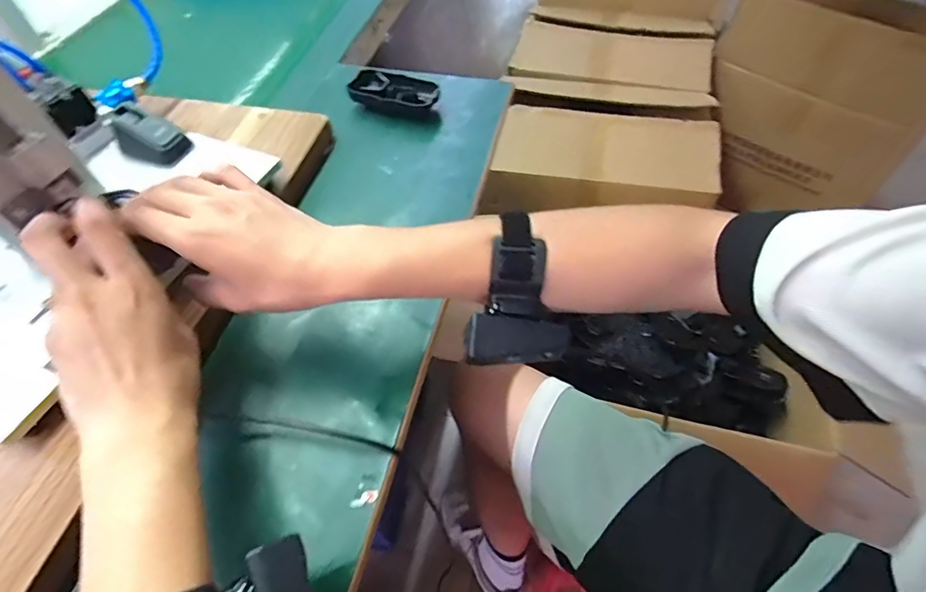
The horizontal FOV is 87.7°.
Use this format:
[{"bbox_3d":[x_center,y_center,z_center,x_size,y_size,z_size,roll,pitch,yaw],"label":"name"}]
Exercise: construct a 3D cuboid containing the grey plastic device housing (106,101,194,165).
[{"bbox_3d":[-0.309,-0.160,0.474,0.063,0.036,0.036,16,57,12],"label":"grey plastic device housing"}]

